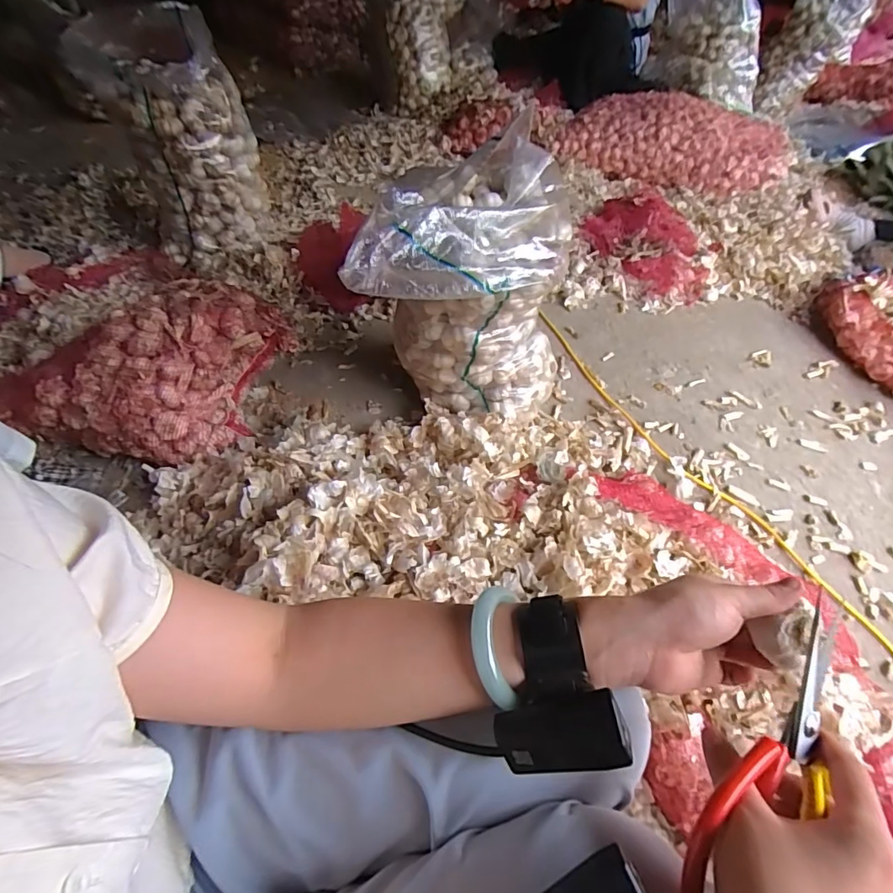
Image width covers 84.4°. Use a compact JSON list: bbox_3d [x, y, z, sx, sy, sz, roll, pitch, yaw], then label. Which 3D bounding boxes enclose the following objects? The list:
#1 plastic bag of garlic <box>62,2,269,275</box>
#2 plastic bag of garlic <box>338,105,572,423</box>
[{"bbox_3d":[-0.612,-0.689,1.163,0.316,0.452,0.307,-19,56,-19],"label":"plastic bag of garlic"},{"bbox_3d":[0.018,-0.233,0.845,0.398,0.433,0.244,-23,57,-22],"label":"plastic bag of garlic"}]

